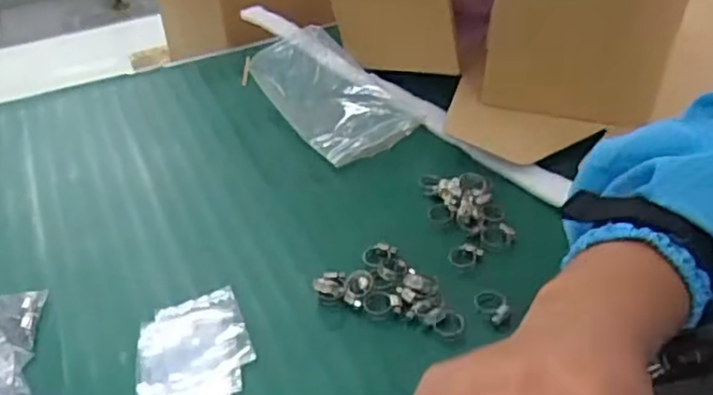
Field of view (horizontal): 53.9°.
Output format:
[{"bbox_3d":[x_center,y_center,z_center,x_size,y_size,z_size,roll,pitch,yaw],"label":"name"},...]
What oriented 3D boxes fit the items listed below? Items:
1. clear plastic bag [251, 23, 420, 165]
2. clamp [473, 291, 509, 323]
[{"bbox_3d":[-0.040,-0.121,0.749,0.111,0.053,0.217,-26,43,-27],"label":"clear plastic bag"},{"bbox_3d":[0.100,0.079,0.513,0.022,0.005,0.030,-27,44,-28],"label":"clamp"}]

